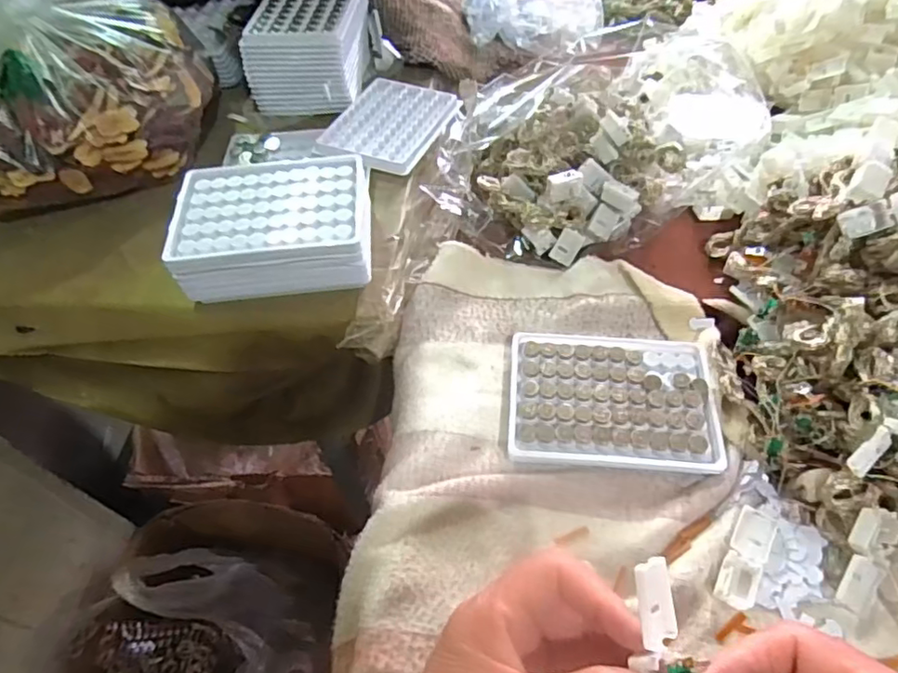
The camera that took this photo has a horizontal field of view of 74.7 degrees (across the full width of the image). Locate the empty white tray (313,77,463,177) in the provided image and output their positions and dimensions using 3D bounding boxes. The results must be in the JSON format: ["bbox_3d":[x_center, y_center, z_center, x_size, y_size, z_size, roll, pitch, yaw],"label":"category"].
[{"bbox_3d":[-0.055,-0.191,0.526,0.089,0.017,0.130,16,57,16],"label":"empty white tray"}]

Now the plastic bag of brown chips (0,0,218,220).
[{"bbox_3d":[-0.339,-0.215,0.472,0.224,0.177,0.234,29,61,23],"label":"plastic bag of brown chips"}]

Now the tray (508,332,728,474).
[{"bbox_3d":[0.105,0.038,0.382,0.128,0.012,0.093,2,54,7],"label":"tray"}]

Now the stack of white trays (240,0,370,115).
[{"bbox_3d":[-0.129,-0.278,0.558,0.094,0.067,0.140,4,54,8],"label":"stack of white trays"}]

